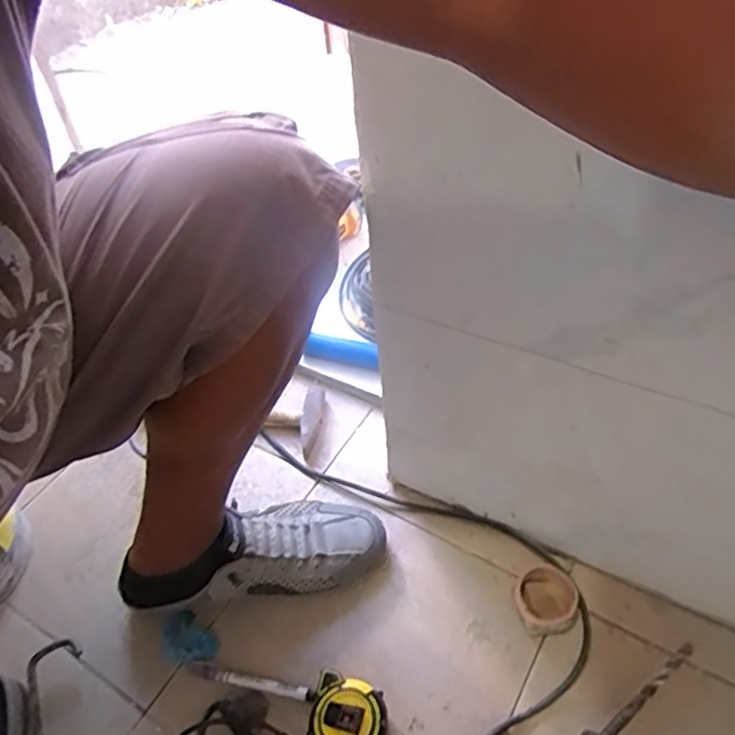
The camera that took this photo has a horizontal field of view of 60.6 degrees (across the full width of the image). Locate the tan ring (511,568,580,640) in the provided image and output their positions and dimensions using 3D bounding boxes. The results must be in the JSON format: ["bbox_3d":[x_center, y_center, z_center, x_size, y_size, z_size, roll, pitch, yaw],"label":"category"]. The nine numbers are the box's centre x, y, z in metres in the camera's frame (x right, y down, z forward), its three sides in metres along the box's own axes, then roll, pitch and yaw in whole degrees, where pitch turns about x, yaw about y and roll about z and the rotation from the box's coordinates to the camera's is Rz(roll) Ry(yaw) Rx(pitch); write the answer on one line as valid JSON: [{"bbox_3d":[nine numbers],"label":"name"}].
[{"bbox_3d":[0.178,0.232,0.626,0.058,0.030,0.061,-3,47,4],"label":"tan ring"}]

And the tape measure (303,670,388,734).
[{"bbox_3d":[-0.018,0.319,0.560,0.067,0.038,0.071,9,49,14],"label":"tape measure"}]

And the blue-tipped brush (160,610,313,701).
[{"bbox_3d":[-0.138,0.290,0.614,0.170,0.018,0.044,22,54,24],"label":"blue-tipped brush"}]

